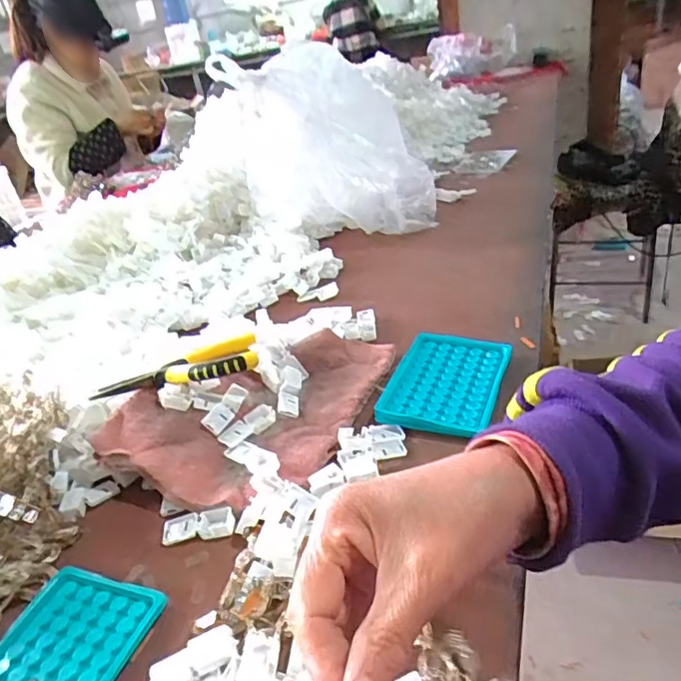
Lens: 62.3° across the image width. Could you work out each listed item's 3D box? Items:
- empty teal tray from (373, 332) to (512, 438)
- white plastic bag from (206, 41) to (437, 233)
[{"bbox_3d":[0.099,0.039,0.530,0.096,0.017,0.133,4,34,24],"label":"empty teal tray"},{"bbox_3d":[-0.008,-0.289,0.855,0.286,0.274,0.102,-12,31,-2],"label":"white plastic bag"}]

